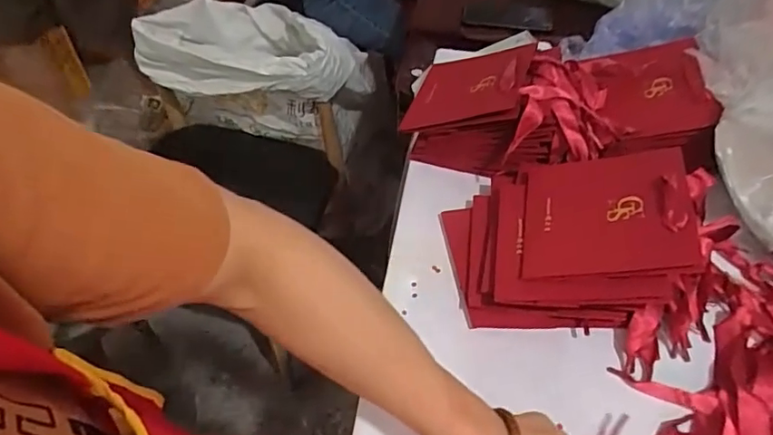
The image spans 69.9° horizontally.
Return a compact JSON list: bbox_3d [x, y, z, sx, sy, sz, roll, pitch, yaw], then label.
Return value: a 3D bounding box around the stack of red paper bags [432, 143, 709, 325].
[{"bbox_3d":[0.162,0.011,0.519,0.204,0.115,0.164,6,49,5],"label":"stack of red paper bags"}]

